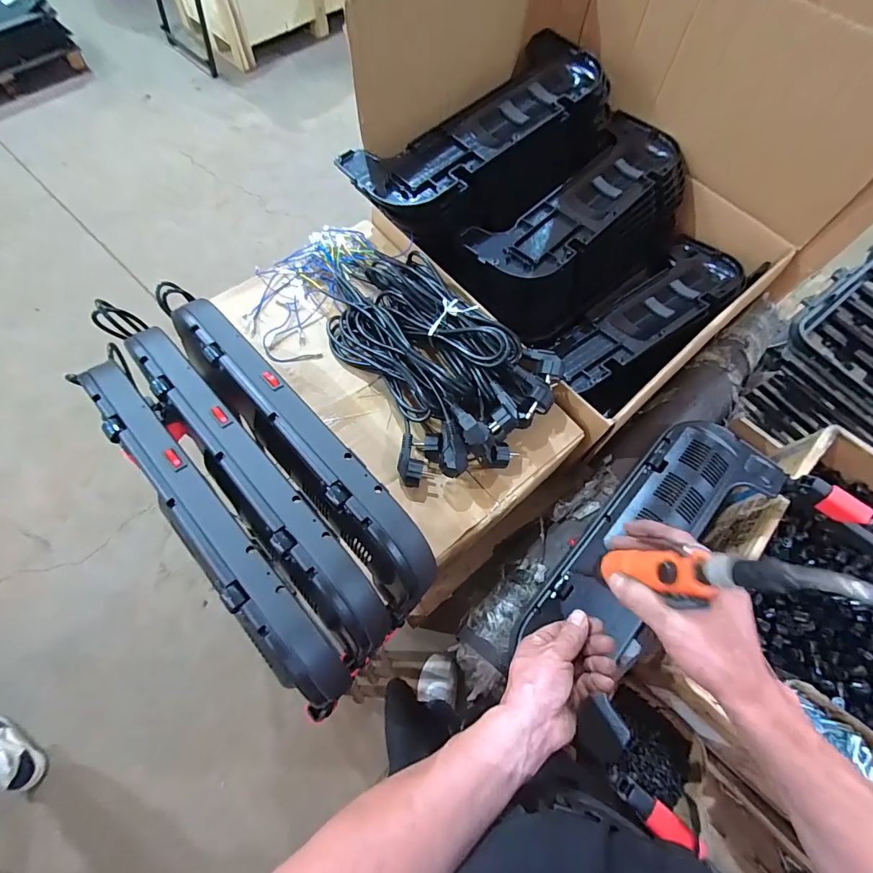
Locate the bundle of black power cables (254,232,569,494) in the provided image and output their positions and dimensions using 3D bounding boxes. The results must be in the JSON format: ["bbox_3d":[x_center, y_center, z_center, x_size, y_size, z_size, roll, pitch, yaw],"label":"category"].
[{"bbox_3d":[-0.072,-0.146,0.625,0.493,0.088,0.260,42,72,15],"label":"bundle of black power cables"}]

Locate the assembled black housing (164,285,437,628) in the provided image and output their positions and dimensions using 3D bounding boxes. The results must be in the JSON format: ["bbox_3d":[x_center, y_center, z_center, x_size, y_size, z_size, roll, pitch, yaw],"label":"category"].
[{"bbox_3d":[-0.165,-0.007,0.495,0.075,0.068,0.469,-38,73,-17],"label":"assembled black housing"}]

